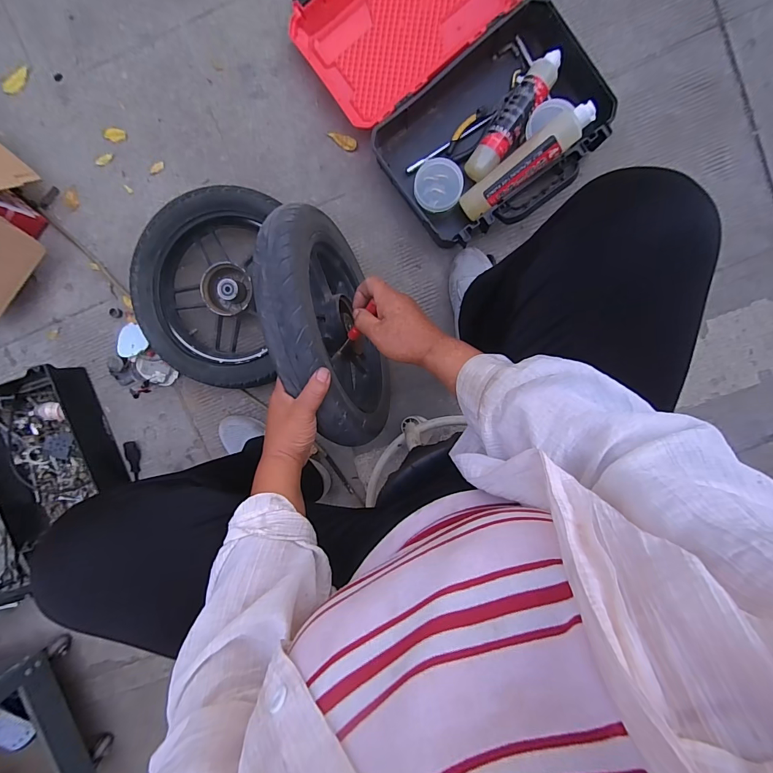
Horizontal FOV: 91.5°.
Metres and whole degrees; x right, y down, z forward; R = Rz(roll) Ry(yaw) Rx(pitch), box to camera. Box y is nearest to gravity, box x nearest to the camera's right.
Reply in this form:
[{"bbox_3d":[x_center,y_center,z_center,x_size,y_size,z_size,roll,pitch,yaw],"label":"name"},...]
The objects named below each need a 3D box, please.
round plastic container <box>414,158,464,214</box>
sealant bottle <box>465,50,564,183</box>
[{"bbox_3d":[0.095,-0.366,0.687,0.085,0.047,0.079,0,94,3],"label":"round plastic container"},{"bbox_3d":[0.226,-0.476,0.669,0.062,0.047,0.239,33,97,-1],"label":"sealant bottle"}]

